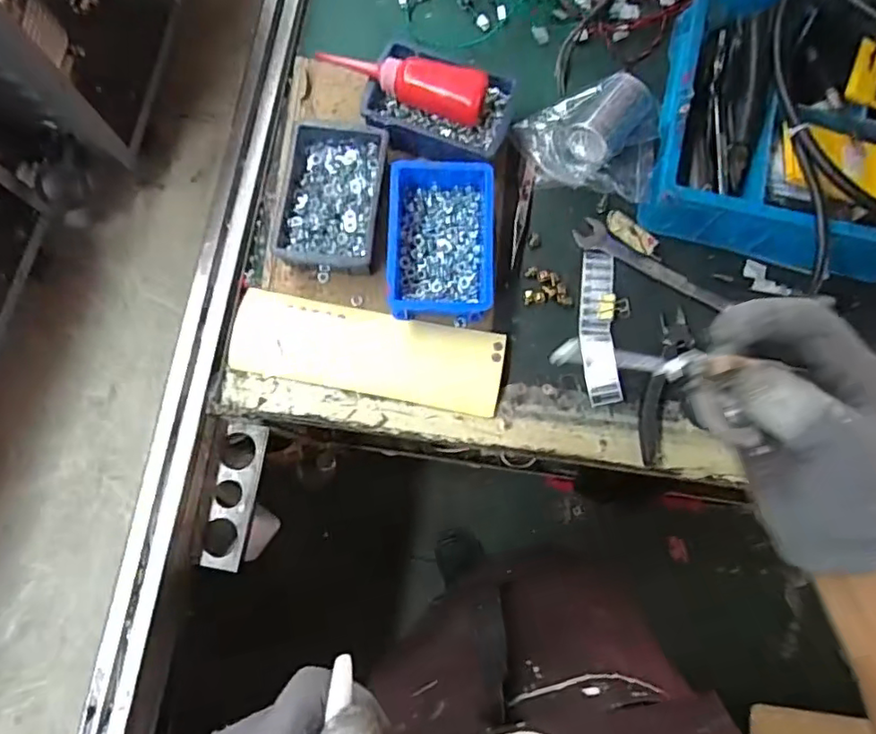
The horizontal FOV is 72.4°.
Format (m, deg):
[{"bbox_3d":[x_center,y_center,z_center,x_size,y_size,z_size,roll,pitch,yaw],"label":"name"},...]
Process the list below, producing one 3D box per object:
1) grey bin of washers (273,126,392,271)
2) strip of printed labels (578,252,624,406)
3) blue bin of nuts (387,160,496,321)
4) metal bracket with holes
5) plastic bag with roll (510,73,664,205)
[{"bbox_3d":[-0.099,-0.162,0.586,0.098,0.054,0.149,6,78,0],"label":"grey bin of washers"},{"bbox_3d":[0.158,-0.041,0.585,0.037,0.012,0.153,0,79,-1],"label":"strip of printed labels"},{"bbox_3d":[0.003,-0.123,0.576,0.098,0.056,0.153,1,79,-1],"label":"blue bin of nuts"},{"bbox_3d":[-0.211,0.132,0.617,0.044,0.012,0.147,8,77,1],"label":"metal bracket with holes"},{"bbox_3d":[0.152,-0.238,0.605,0.138,0.045,0.120,14,79,2],"label":"plastic bag with roll"}]

